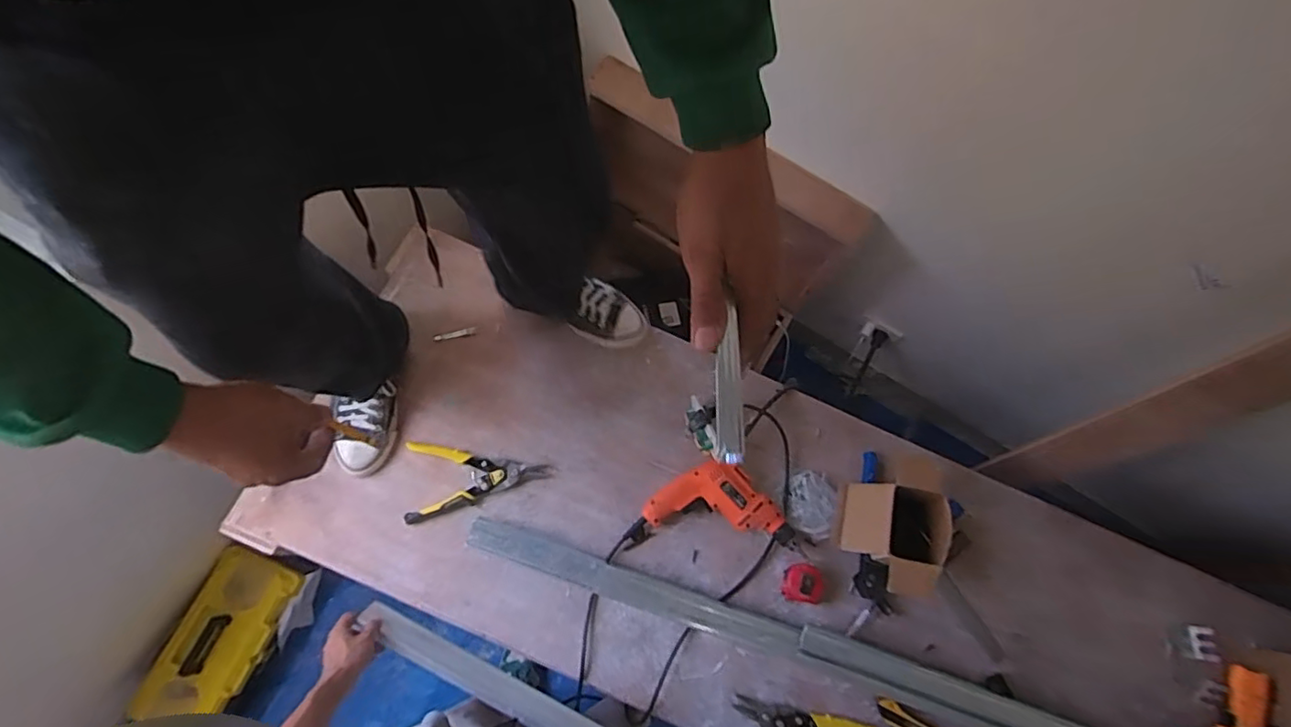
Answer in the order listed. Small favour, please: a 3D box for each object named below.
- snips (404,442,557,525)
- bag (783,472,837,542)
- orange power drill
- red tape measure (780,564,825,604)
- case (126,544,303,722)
[{"bbox_3d":[-0.285,0.209,1.051,0.239,0.034,0.128,2,71,-2],"label":"snips"},{"bbox_3d":[0.290,0.246,1.073,0.082,0.026,0.113,13,71,2],"label":"bag"},{"bbox_3d":[0.132,0.232,1.059,0.259,0.058,0.128,9,72,-1],"label":"orange power drill"},{"bbox_3d":[0.265,0.368,1.022,0.065,0.042,0.062,10,72,-1],"label":"red tape measure"},{"bbox_3d":[-0.976,0.624,1.383,0.198,0.091,0.372,23,72,1],"label":"case"}]

